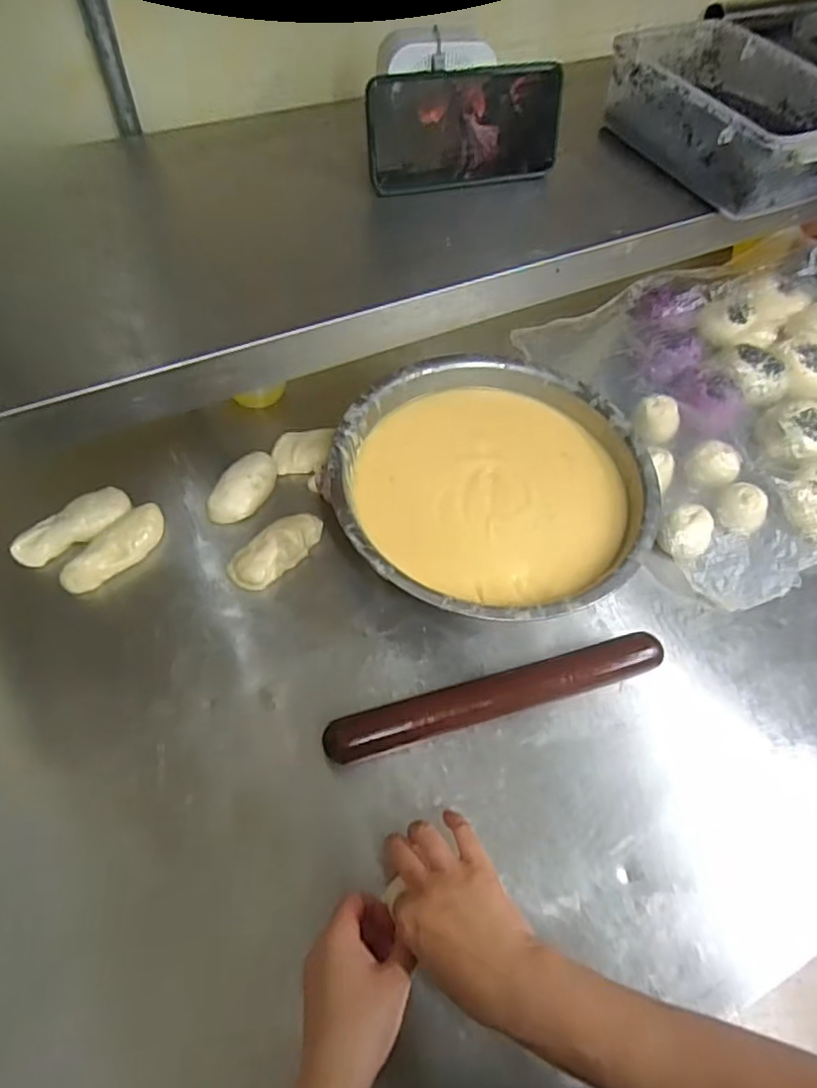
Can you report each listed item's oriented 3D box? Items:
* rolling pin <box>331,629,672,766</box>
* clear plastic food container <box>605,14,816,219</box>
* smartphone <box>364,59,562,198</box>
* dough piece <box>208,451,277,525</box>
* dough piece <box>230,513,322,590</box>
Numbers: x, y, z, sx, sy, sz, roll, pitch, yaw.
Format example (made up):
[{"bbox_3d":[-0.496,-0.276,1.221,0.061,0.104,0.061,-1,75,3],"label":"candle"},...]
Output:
[{"bbox_3d":[0.084,0.139,0.577,0.318,0.045,0.041,-13,61,-12],"label":"rolling pin"},{"bbox_3d":[0.280,-0.378,0.553,0.137,0.064,0.210,-21,62,-17],"label":"clear plastic food container"},{"bbox_3d":[0.048,-0.330,0.504,0.163,0.078,0.008,-17,43,-14],"label":"smartphone"},{"bbox_3d":[-0.176,-0.060,0.685,0.049,0.025,0.092,18,60,6],"label":"dough piece"},{"bbox_3d":[-0.133,0.005,0.650,0.106,0.028,0.046,-36,68,-22],"label":"dough piece"}]

